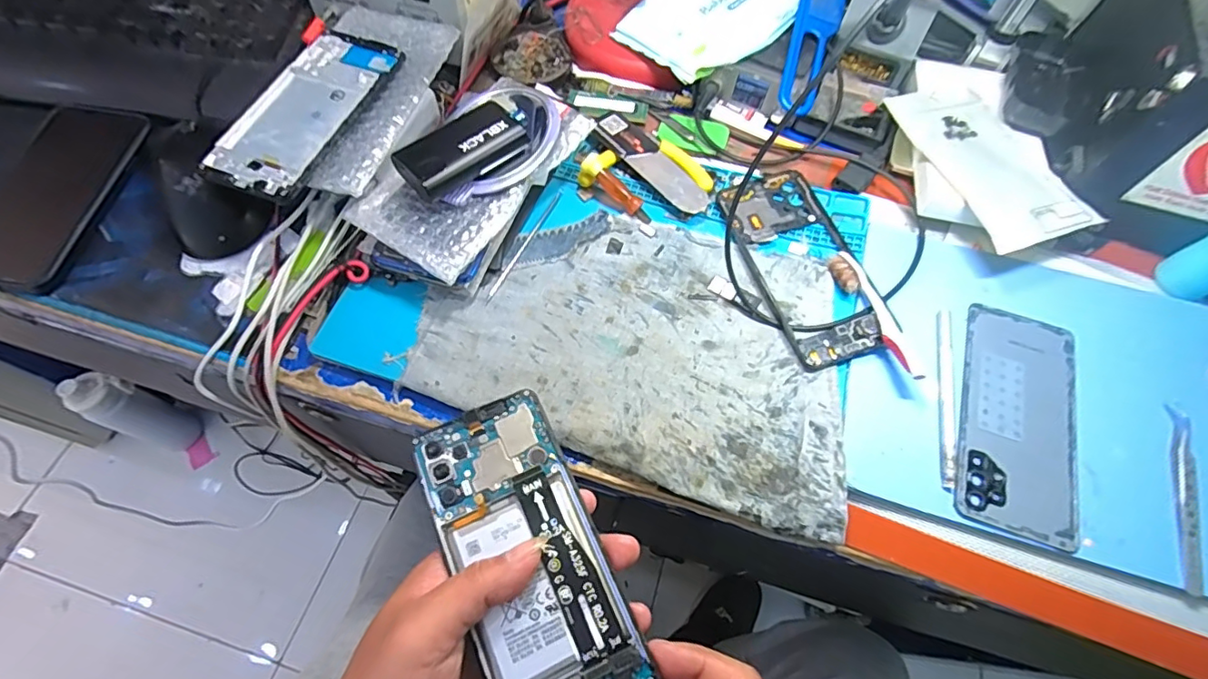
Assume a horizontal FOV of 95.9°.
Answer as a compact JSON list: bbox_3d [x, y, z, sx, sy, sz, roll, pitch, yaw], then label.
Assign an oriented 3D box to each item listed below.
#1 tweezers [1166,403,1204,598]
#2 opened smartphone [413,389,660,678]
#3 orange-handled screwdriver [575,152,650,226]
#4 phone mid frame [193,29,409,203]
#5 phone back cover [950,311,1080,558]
[{"bbox_3d":[0.352,0.093,0.328,0.011,0.008,0.115,17,64,6],"label":"tweezers"},{"bbox_3d":[-0.037,0.103,0.260,0.069,0.011,0.152,-23,68,-13],"label":"opened smartphone"},{"bbox_3d":[0.015,-0.118,0.418,0.064,0.022,0.040,43,68,0],"label":"orange-handled screwdriver"},{"bbox_3d":[-0.209,-0.164,0.383,0.072,0.007,0.155,19,64,6],"label":"phone mid frame"},{"bbox_3d":[0.269,0.049,0.353,0.071,0.004,0.153,19,64,7],"label":"phone back cover"}]

